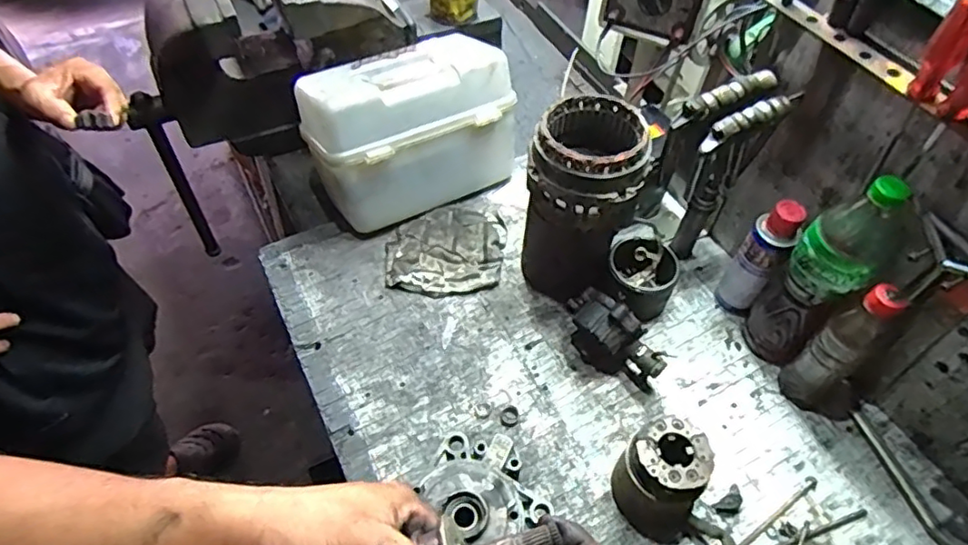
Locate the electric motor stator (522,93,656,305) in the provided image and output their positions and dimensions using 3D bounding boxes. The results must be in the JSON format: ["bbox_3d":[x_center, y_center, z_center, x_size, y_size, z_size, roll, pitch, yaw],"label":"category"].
[{"bbox_3d":[0.115,-0.081,0.730,0.120,0.233,0.127,10,54,4],"label":"electric motor stator"}]

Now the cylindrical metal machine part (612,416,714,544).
[{"bbox_3d":[0.174,0.205,0.598,0.094,0.115,0.084,36,60,21],"label":"cylindrical metal machine part"}]

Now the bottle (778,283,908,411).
[{"bbox_3d":[0.377,0.083,0.639,0.046,0.189,0.060,-33,62,-24],"label":"bottle"}]

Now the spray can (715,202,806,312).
[{"bbox_3d":[0.328,-0.013,0.729,0.052,0.170,0.046,31,58,18],"label":"spray can"}]

